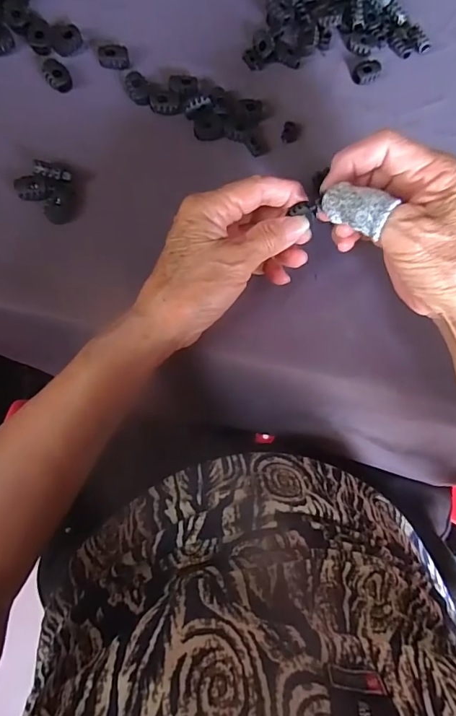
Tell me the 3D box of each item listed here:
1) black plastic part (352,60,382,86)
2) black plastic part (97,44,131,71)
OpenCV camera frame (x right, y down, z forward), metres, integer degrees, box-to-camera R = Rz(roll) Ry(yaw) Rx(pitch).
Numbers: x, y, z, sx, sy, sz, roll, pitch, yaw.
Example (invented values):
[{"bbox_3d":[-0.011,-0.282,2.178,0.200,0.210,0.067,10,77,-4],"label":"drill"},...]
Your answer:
[{"bbox_3d":[0.113,-0.231,0.362,0.019,0.011,0.019,1,83,-7],"label":"black plastic part"},{"bbox_3d":[-0.087,-0.228,0.339,0.022,0.010,0.014,-5,84,-7],"label":"black plastic part"}]

